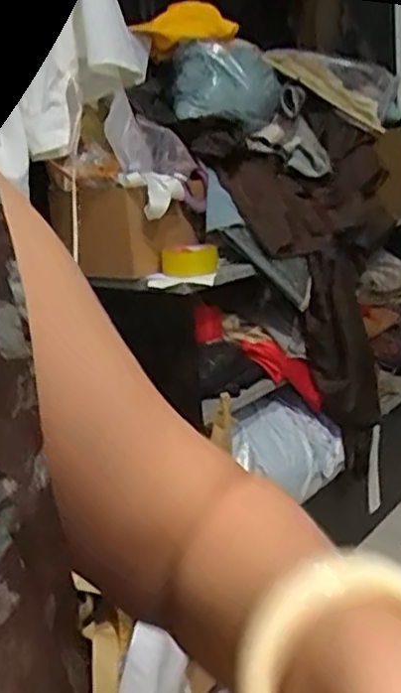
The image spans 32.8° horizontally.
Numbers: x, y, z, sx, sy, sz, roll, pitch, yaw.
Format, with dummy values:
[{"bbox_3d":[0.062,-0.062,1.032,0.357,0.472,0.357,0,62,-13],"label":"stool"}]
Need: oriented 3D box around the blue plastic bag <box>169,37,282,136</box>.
[{"bbox_3d":[0.043,-0.433,1.134,0.187,0.144,0.070,16,6,29],"label":"blue plastic bag"}]

